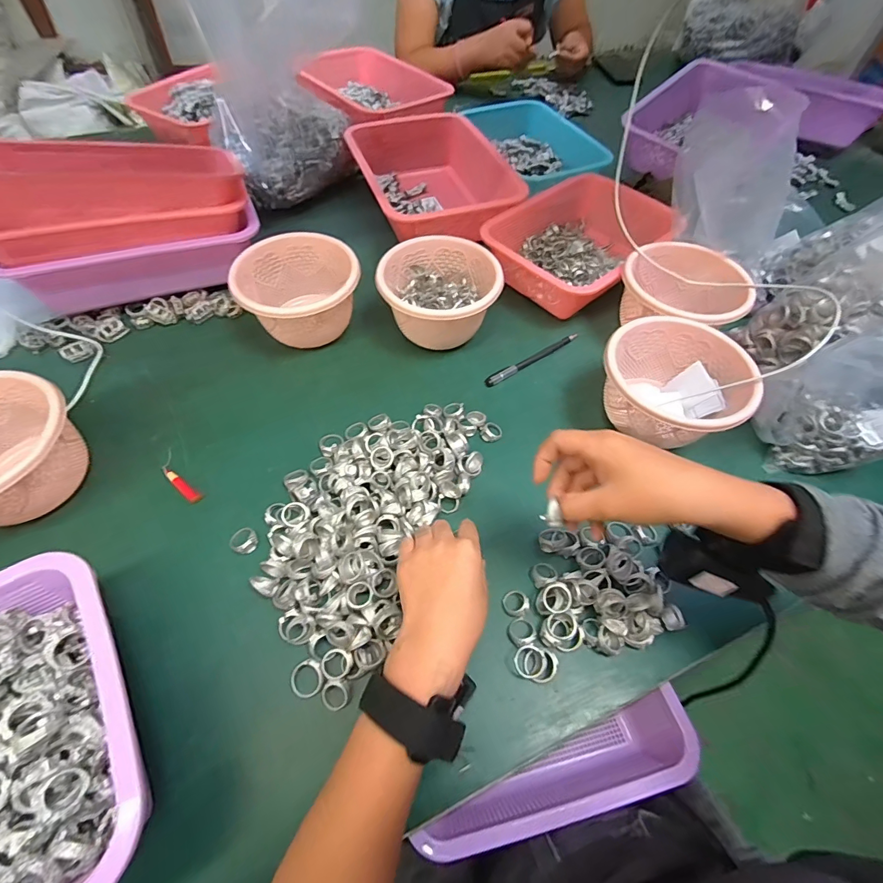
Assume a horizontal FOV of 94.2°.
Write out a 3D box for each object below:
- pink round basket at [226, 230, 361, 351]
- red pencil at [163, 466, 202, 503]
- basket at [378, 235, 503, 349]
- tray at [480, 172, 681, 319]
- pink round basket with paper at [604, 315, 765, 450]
[{"bbox_3d":[-0.173,-0.185,0.523,0.144,0.083,0.134,-1,59,-2],"label":"pink round basket"},{"bbox_3d":[-0.270,0.045,0.425,0.055,0.004,0.011,35,64,18],"label":"red pencil"},{"bbox_3d":[-0.001,-0.184,0.525,0.140,0.076,0.136,1,59,-2],"label":"basket"},{"bbox_3d":[0.204,-0.289,0.608,0.196,0.072,0.260,40,65,20],"label":"tray"},{"bbox_3d":[0.242,-0.051,0.452,0.138,0.097,0.140,1,59,-2],"label":"pink round basket with paper"}]

